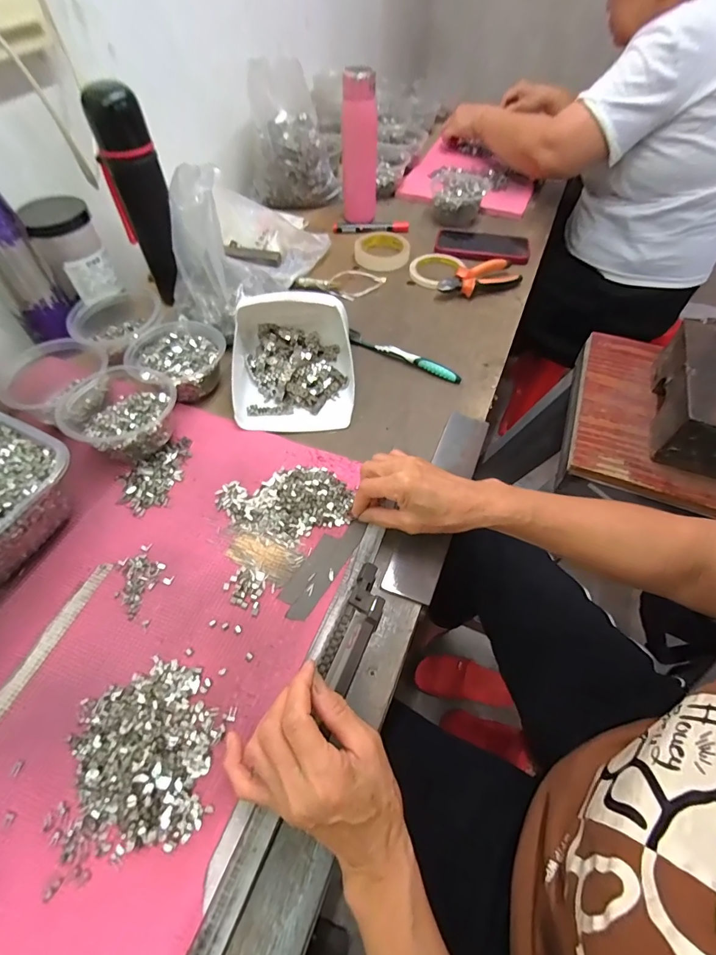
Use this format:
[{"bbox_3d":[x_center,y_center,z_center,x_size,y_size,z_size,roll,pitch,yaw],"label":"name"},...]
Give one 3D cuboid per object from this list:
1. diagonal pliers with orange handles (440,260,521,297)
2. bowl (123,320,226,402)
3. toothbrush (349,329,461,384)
[{"bbox_3d":[0.203,-0.327,0.694,0.138,0.030,0.056,-23,58,-15],"label":"diagonal pliers with orange handles"},{"bbox_3d":[-0.235,-0.154,0.546,0.112,0.046,0.105,0,55,0],"label":"bowl"},{"bbox_3d":[0.062,-0.172,0.590,0.175,0.016,0.015,28,59,18],"label":"toothbrush"}]

